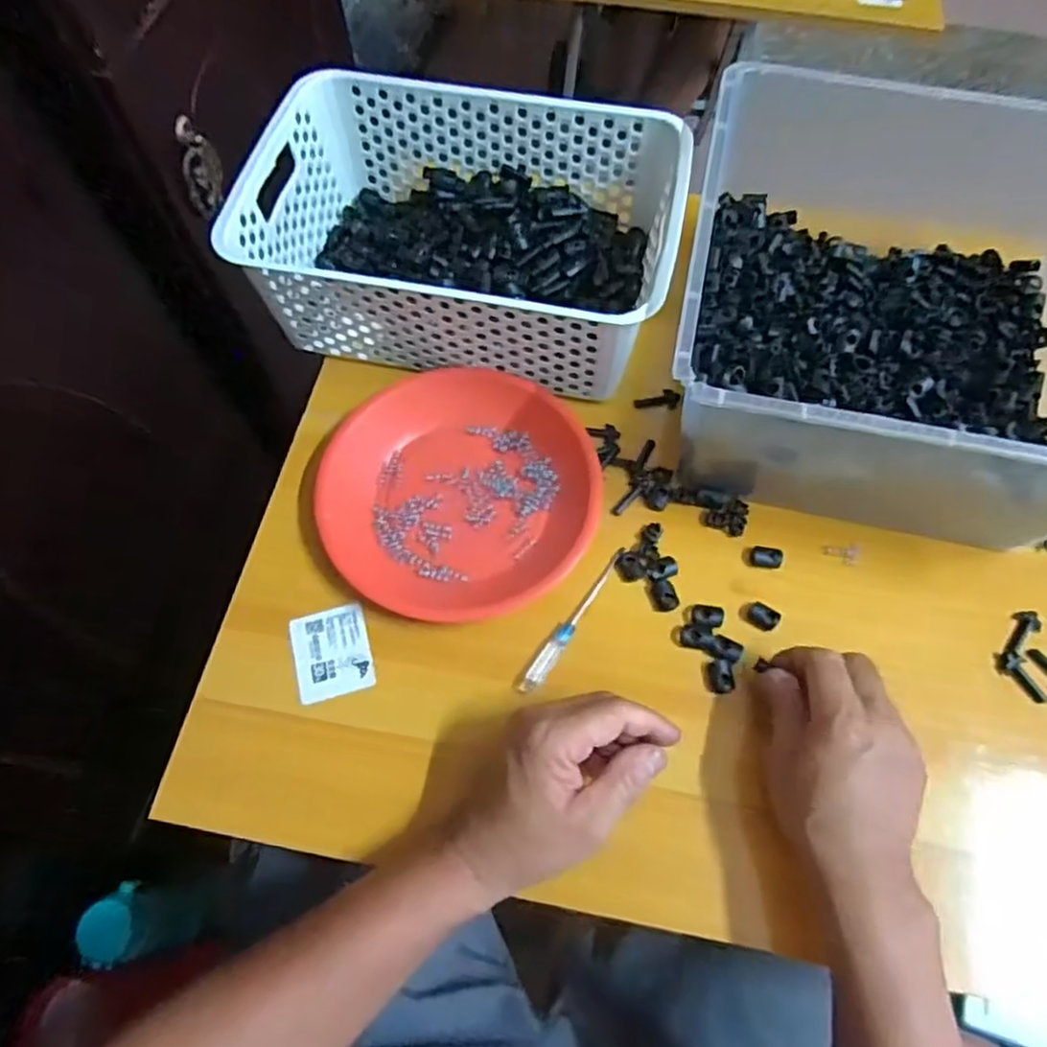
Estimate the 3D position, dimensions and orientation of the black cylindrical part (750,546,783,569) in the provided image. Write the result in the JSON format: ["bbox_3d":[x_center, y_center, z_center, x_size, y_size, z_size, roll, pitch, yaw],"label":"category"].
[{"bbox_3d":[0.169,0.024,0.492,0.021,0.008,0.013,10,65,5],"label":"black cylindrical part"}]

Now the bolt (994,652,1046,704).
[{"bbox_3d":[0.324,0.099,0.458,0.015,0.010,0.037,-26,67,-12],"label":"bolt"}]

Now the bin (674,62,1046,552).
[{"bbox_3d":[0.260,-0.147,0.498,0.294,0.145,0.303,12,65,5],"label":"bin"}]

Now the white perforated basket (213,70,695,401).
[{"bbox_3d":[-0.043,-0.223,0.547,0.311,0.101,0.208,9,65,4],"label":"white perforated basket"}]

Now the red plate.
[{"bbox_3d":[-0.046,-0.029,0.506,0.188,0.023,0.188,0,65,0],"label":"red plate"}]

